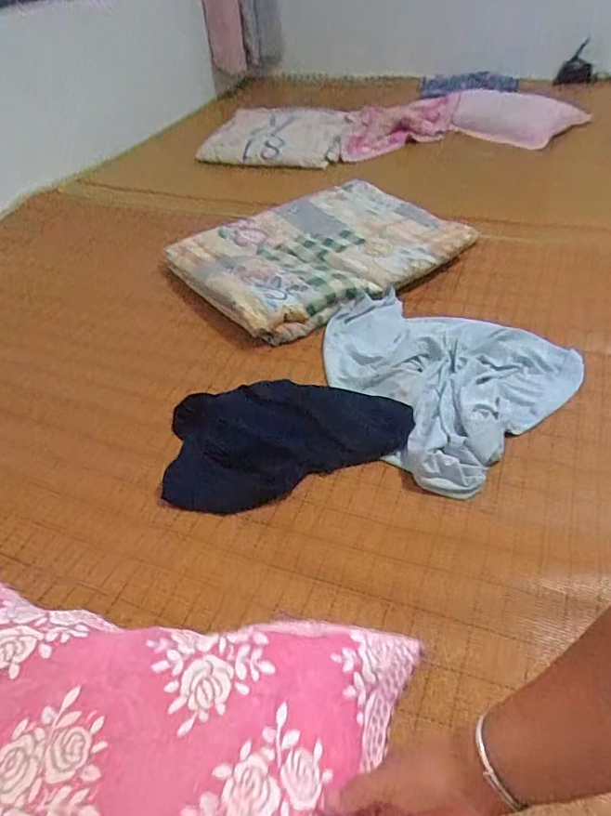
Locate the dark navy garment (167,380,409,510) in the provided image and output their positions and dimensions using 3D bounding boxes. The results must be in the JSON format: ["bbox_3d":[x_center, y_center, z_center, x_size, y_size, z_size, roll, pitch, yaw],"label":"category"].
[{"bbox_3d":[-0.032,0.033,0.794,0.365,0.068,0.187,-12,42,-6],"label":"dark navy garment"}]

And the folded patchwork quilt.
[{"bbox_3d":[0.035,-0.356,1.151,0.565,0.075,0.419,-27,48,-22],"label":"folded patchwork quilt"}]

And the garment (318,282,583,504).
[{"bbox_3d":[0.202,-0.073,0.886,0.387,0.043,0.408,-35,49,-27],"label":"garment"}]

